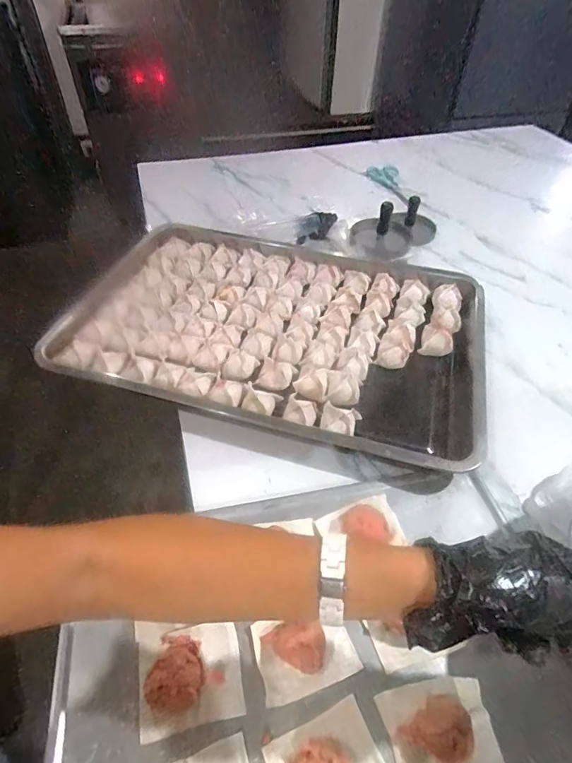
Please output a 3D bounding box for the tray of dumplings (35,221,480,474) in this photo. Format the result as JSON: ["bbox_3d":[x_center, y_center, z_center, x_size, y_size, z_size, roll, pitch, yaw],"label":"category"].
[{"bbox_3d":[-0.007,-0.088,0.655,0.577,0.052,0.394,13,48,11],"label":"tray of dumplings"}]

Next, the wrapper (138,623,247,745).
[{"bbox_3d":[-0.082,0.246,0.360,0.084,0.030,0.071,-10,48,-9],"label":"wrapper"}]

